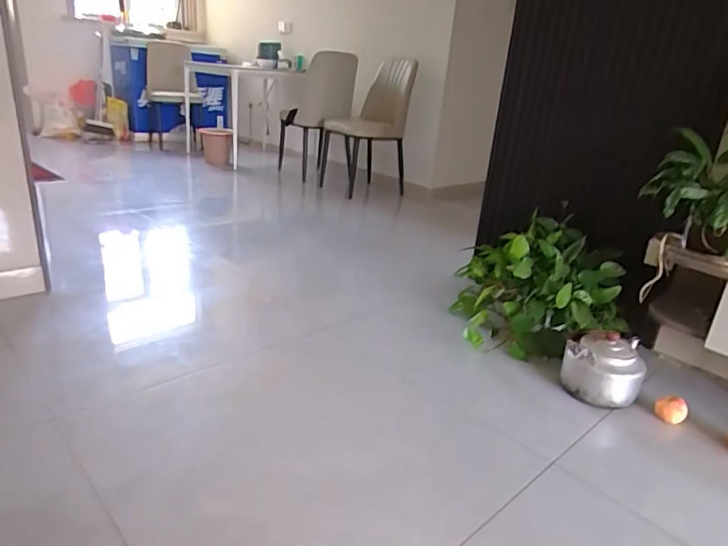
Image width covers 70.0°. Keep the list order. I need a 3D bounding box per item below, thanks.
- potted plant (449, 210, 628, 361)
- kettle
[{"bbox_3d":[0.570,0.036,1.696,0.498,0.326,0.497,7,24,5],"label":"potted plant"},{"bbox_3d":[0.647,0.249,1.411,0.196,0.156,0.213,16,24,26],"label":"kettle"}]

